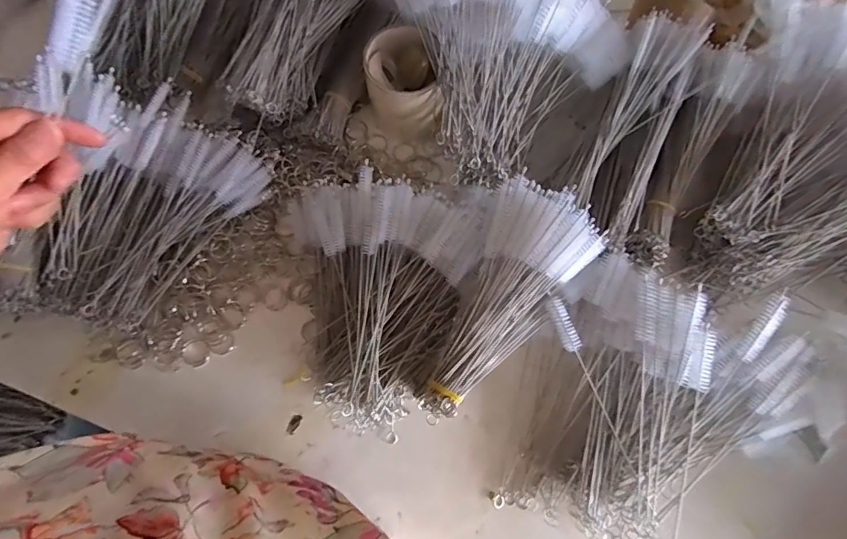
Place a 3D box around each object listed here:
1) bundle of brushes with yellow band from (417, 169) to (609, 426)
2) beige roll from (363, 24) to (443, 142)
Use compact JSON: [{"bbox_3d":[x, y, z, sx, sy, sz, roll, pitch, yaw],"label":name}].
[{"bbox_3d":[0.069,0.034,0.388,0.096,0.067,0.211,30,99,8],"label":"bundle of brushes with yellow band"},{"bbox_3d":[-0.023,-0.189,0.473,0.066,0.082,0.077,-12,74,-3],"label":"beige roll"}]

